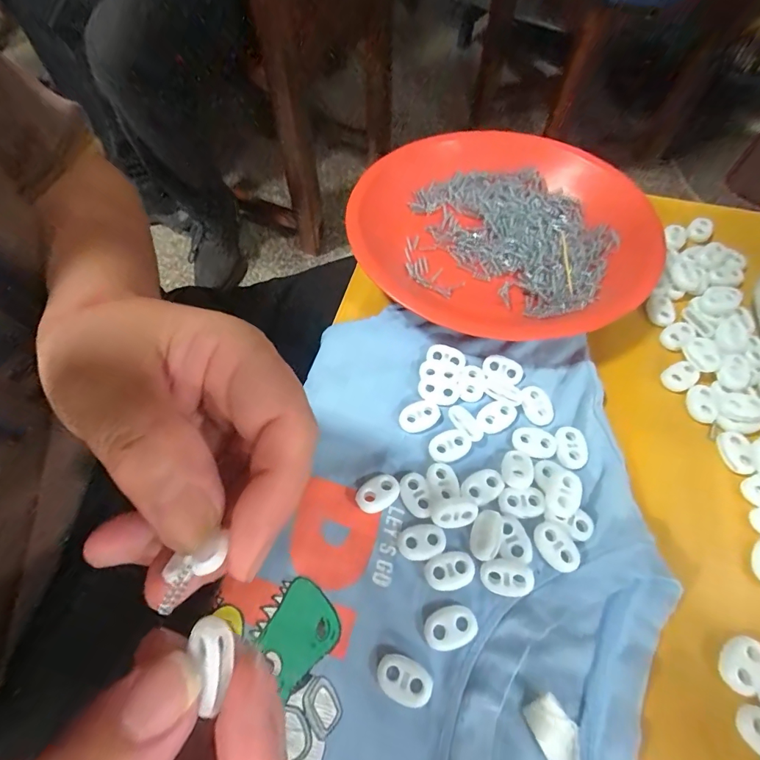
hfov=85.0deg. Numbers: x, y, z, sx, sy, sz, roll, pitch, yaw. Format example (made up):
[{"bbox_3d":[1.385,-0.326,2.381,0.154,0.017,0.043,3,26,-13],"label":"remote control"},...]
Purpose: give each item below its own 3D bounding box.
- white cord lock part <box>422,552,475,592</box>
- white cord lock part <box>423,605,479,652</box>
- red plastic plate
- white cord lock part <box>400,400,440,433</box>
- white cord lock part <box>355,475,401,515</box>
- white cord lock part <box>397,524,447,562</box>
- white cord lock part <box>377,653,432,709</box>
[{"bbox_3d":[0.031,0.085,0.185,0.022,0.004,0.015,-12,62,-6],"label":"white cord lock part"},{"bbox_3d":[0.030,0.105,0.175,0.022,0.005,0.015,-8,61,-4],"label":"white cord lock part"},{"bbox_3d":[0.084,-0.111,0.286,0.191,0.021,0.191,0,61,0],"label":"red plastic plate"},{"bbox_3d":[0.021,0.019,0.223,0.022,0.004,0.015,-29,65,-15],"label":"white cord lock part"},{"bbox_3d":[-0.001,0.055,0.201,0.021,0.008,0.015,-39,68,-19],"label":"white cord lock part"},{"bbox_3d":[0.019,0.075,0.191,0.022,0.004,0.015,-9,61,-5],"label":"white cord lock part"},{"bbox_3d":[0.010,0.121,0.167,0.022,0.005,0.015,27,64,14],"label":"white cord lock part"}]

